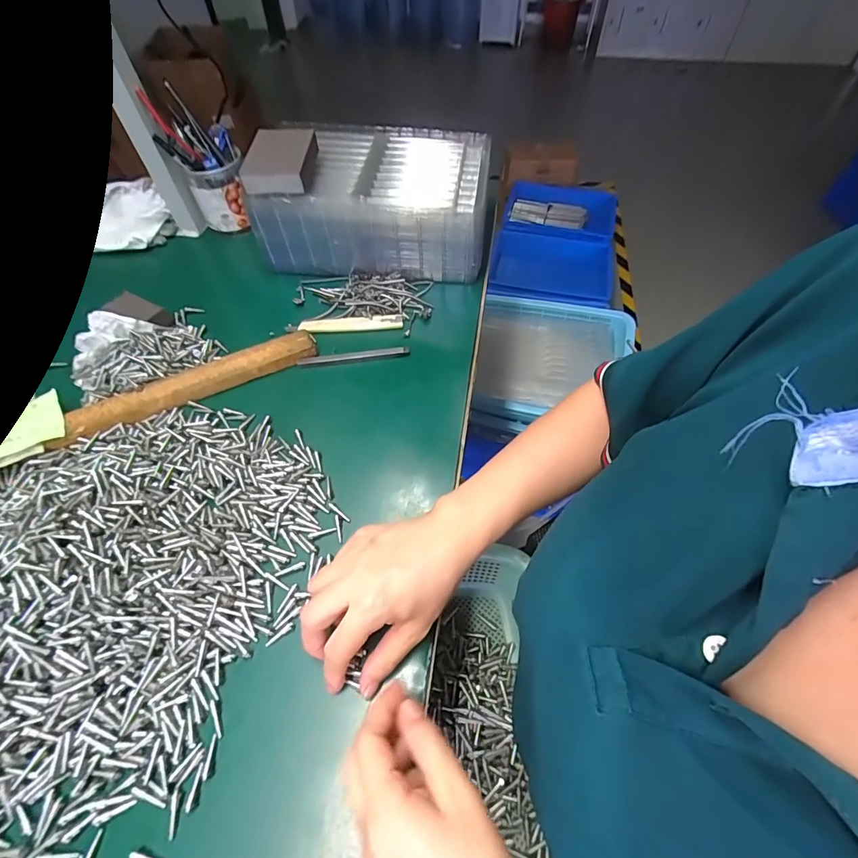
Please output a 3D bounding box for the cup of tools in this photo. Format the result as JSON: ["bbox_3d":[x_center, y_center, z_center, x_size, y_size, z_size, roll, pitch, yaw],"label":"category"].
[{"bbox_3d":[-0.294,-0.352,0.569,0.084,0.146,0.078,-17,58,-10],"label":"cup of tools"}]

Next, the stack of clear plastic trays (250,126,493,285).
[{"bbox_3d":[-0.065,-0.296,0.562,0.275,0.119,0.170,7,58,2],"label":"stack of clear plastic trays"}]

